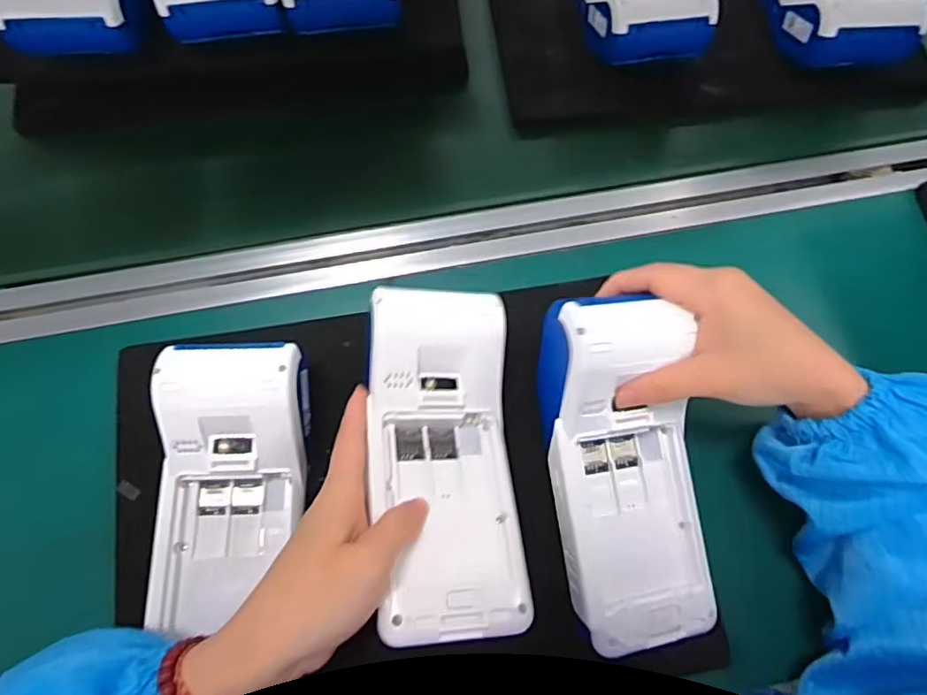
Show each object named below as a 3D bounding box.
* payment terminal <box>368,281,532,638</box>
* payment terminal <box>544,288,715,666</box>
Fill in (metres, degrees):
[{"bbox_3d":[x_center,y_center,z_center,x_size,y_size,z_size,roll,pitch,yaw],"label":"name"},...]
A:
[{"bbox_3d":[-0.010,0.057,0.318,0.076,0.045,0.181,-6,69,-3],"label":"payment terminal"},{"bbox_3d":[0.089,0.066,0.319,0.084,0.044,0.185,-12,98,-5],"label":"payment terminal"}]

